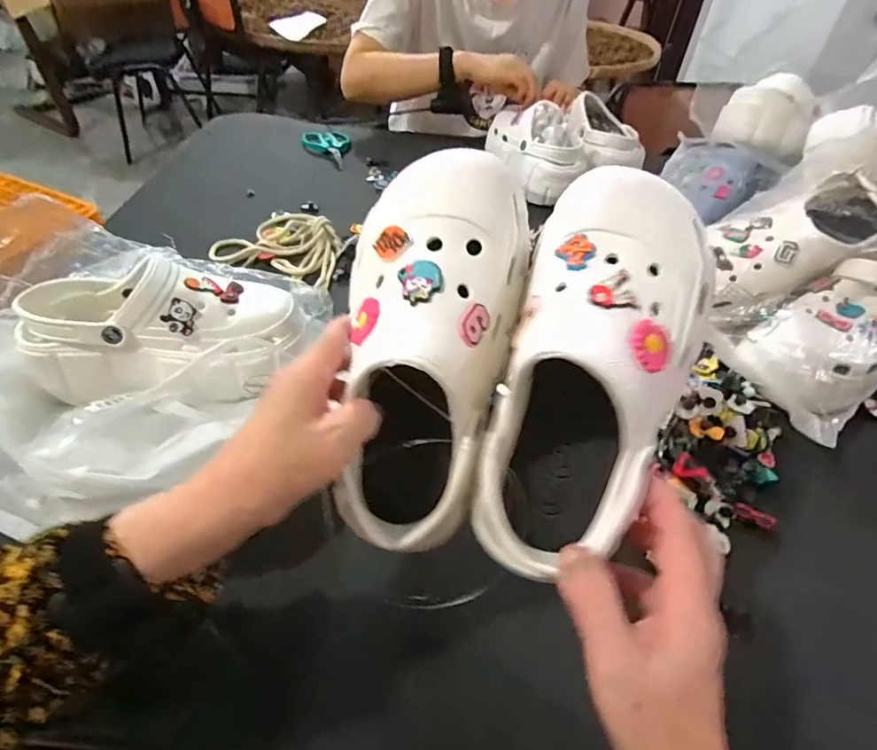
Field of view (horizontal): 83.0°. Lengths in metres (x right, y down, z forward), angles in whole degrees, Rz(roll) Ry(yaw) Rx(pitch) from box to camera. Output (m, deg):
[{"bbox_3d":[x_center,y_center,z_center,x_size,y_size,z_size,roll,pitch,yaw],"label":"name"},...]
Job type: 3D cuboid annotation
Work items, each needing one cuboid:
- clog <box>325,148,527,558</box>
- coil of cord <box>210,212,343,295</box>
[{"bbox_3d":[-0.011,-0.013,0.288,0.106,0.078,0.231,9,92,4],"label":"clog"},{"bbox_3d":[-0.206,-0.176,0.664,0.167,0.025,0.123,14,48,8],"label":"coil of cord"}]

